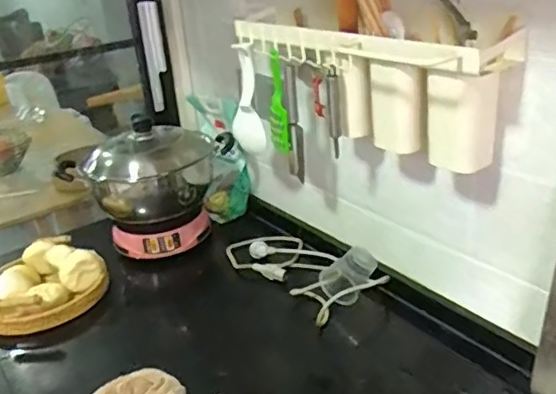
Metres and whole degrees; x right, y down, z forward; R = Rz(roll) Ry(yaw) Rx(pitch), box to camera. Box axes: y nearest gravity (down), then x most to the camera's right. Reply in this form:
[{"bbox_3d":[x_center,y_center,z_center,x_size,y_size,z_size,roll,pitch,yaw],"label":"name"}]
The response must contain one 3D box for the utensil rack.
[{"bbox_3d":[0.113,-0.163,0.809,0.112,0.154,0.438,-19,28,-29],"label":"utensil rack"}]

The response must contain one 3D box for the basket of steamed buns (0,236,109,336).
[{"bbox_3d":[-0.423,0.166,1.009,0.213,0.111,0.191,-19,28,-29],"label":"basket of steamed buns"}]

